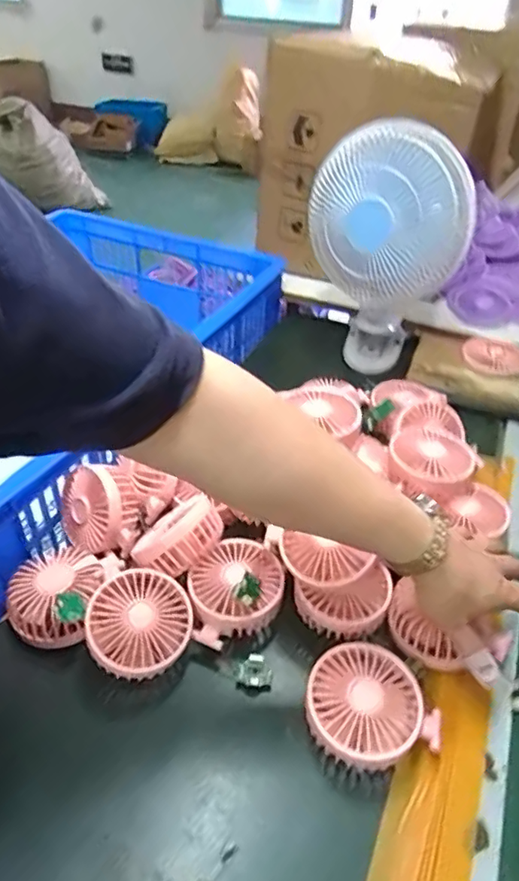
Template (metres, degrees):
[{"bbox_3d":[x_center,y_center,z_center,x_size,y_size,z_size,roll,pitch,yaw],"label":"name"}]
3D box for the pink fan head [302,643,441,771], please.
[{"bbox_3d":[0.085,0.213,0.438,0.096,0.047,0.091,-12,42,-17],"label":"pink fan head"}]

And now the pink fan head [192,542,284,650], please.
[{"bbox_3d":[-0.026,0.138,0.508,0.095,0.056,0.082,-25,48,-30],"label":"pink fan head"}]

